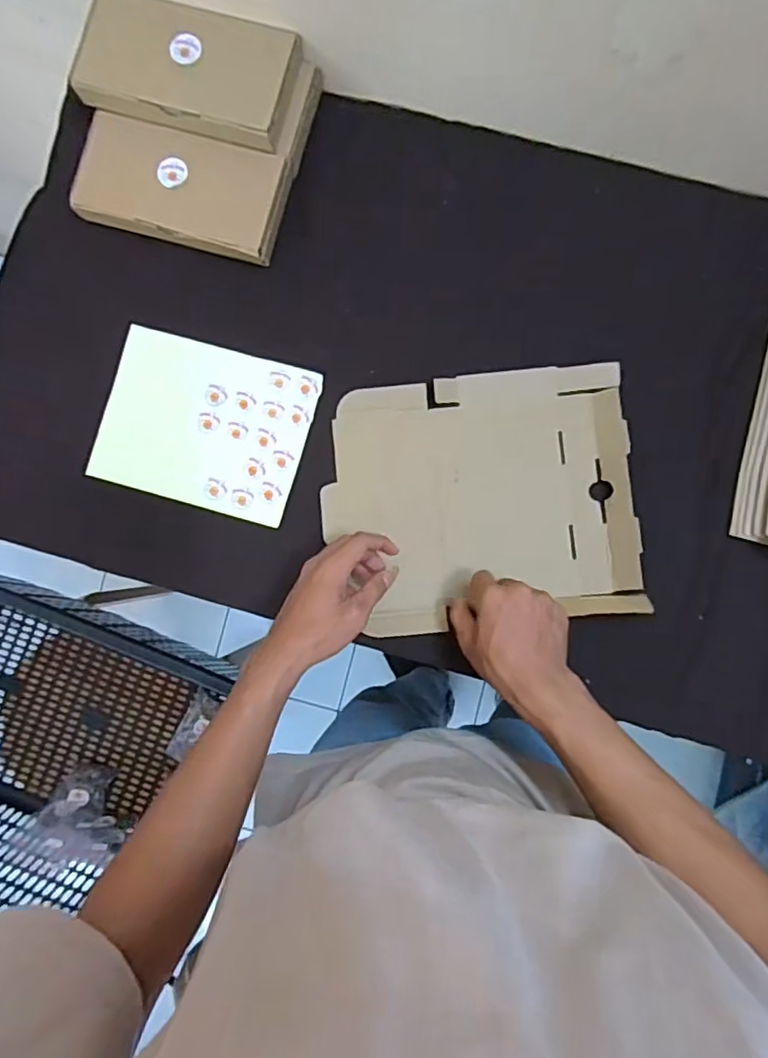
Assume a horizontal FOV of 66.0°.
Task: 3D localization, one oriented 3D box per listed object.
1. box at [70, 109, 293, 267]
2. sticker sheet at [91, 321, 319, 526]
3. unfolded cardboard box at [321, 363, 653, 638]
[{"bbox_3d":[-0.207,-0.342,0.600,0.201,0.031,0.105,12,87,3],"label":"box"},{"bbox_3d":[-0.184,-0.108,0.612,0.208,0.010,0.165,16,86,4],"label":"sticker sheet"},{"bbox_3d":[0.093,-0.029,0.586,0.290,0.034,0.244,-6,87,2],"label":"unfolded cardboard box"}]

